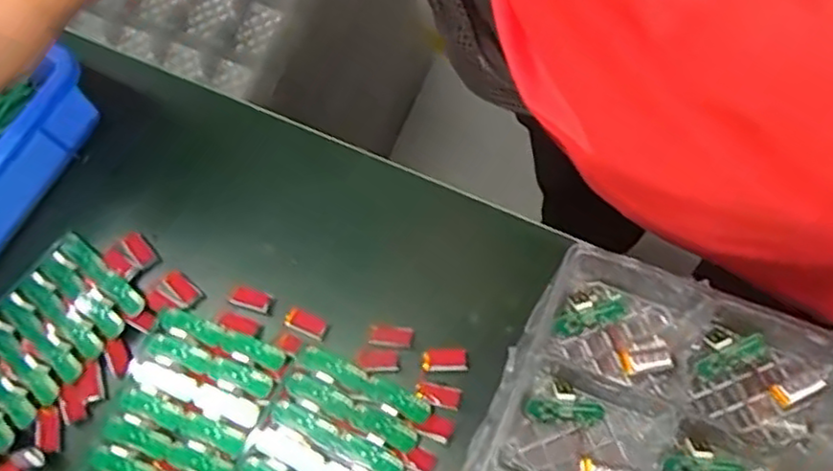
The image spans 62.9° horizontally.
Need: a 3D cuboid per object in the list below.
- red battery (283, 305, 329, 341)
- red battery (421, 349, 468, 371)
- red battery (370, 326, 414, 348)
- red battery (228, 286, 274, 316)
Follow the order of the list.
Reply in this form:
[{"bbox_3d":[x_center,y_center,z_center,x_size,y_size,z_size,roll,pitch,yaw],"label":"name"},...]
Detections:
[{"bbox_3d":[-0.081,0.065,0.502,0.033,0.006,0.016,23,74,13],"label":"red battery"},{"bbox_3d":[0.020,0.089,0.484,0.032,0.004,0.014,-5,70,4],"label":"red battery"},{"bbox_3d":[-0.018,0.072,0.487,0.030,0.004,0.015,4,71,7],"label":"red battery"},{"bbox_3d":[-0.123,0.048,0.508,0.033,0.007,0.017,15,73,11],"label":"red battery"}]

